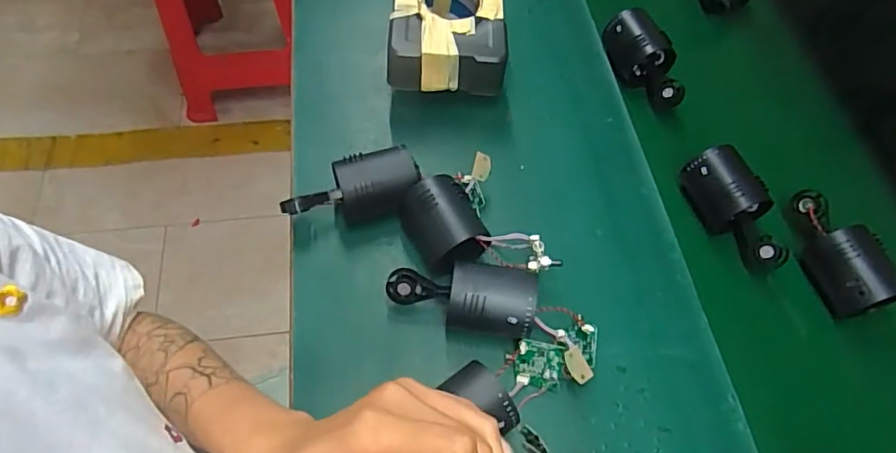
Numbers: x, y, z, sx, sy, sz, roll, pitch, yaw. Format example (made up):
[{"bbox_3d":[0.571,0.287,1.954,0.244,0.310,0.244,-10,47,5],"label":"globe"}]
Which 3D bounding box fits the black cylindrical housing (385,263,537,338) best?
[{"bbox_3d":[0.010,0.061,0.431,0.112,0.051,0.049,2,58,0],"label":"black cylindrical housing"}]

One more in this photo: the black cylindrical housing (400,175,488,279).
[{"bbox_3d":[-0.003,0.005,0.456,0.055,0.057,0.072,-26,62,-17],"label":"black cylindrical housing"}]

